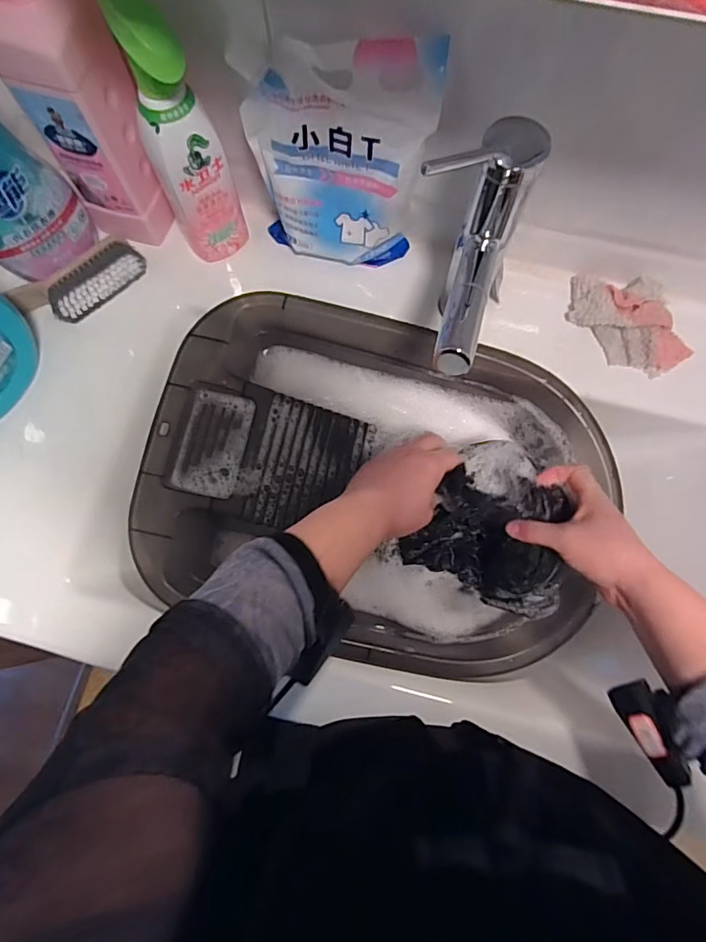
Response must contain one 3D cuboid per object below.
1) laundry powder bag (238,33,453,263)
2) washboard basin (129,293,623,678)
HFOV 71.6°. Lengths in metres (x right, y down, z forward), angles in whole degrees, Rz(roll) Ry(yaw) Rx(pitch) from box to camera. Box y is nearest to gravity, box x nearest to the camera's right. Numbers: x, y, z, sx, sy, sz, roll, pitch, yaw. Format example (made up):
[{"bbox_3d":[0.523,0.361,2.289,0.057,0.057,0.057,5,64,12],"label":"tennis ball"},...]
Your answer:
[{"bbox_3d":[-0.012,-0.272,0.442,0.164,0.196,0.044,5,76,2],"label":"laundry powder bag"},{"bbox_3d":[0.024,0.017,0.507,0.438,0.107,0.318,13,76,4],"label":"washboard basin"}]

